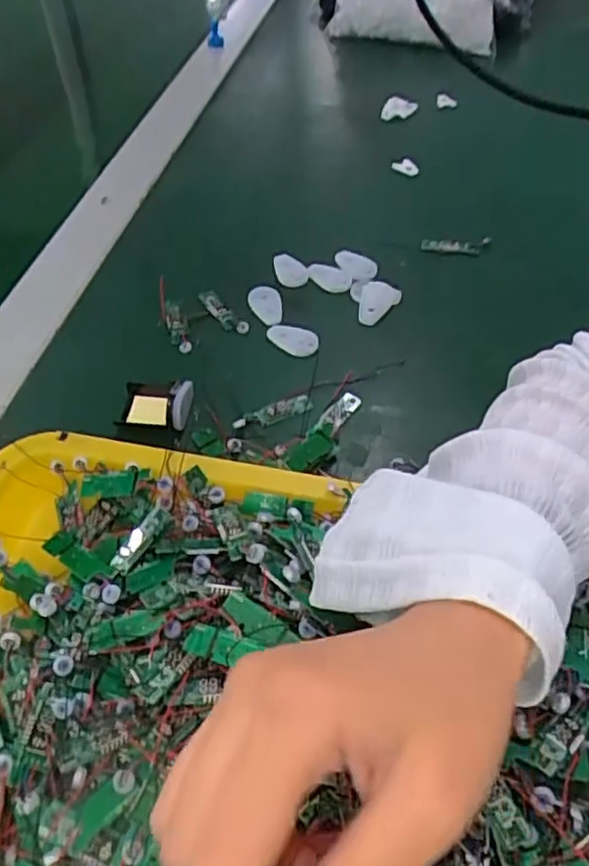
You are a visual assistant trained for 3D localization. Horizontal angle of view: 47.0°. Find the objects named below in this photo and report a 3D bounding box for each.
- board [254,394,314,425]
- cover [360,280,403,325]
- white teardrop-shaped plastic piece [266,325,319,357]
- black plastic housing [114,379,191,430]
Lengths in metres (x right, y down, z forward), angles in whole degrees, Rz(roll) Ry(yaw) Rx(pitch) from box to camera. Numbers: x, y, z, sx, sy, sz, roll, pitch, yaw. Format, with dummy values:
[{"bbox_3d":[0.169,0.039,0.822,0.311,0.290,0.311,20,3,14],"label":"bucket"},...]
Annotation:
[{"bbox_3d":[-0.007,-0.015,0.417,0.034,0.007,0.012,-16,52,-14],"label":"board"},{"bbox_3d":[0.061,-0.092,0.480,0.027,0.010,0.036,11,50,9],"label":"cover"},{"bbox_3d":[-0.002,-0.063,0.456,0.038,0.010,0.017,19,52,15],"label":"white teardrop-shaped plastic piece"},{"bbox_3d":[-0.083,-0.017,0.409,0.042,0.016,0.034,4,50,3],"label":"black plastic housing"}]

